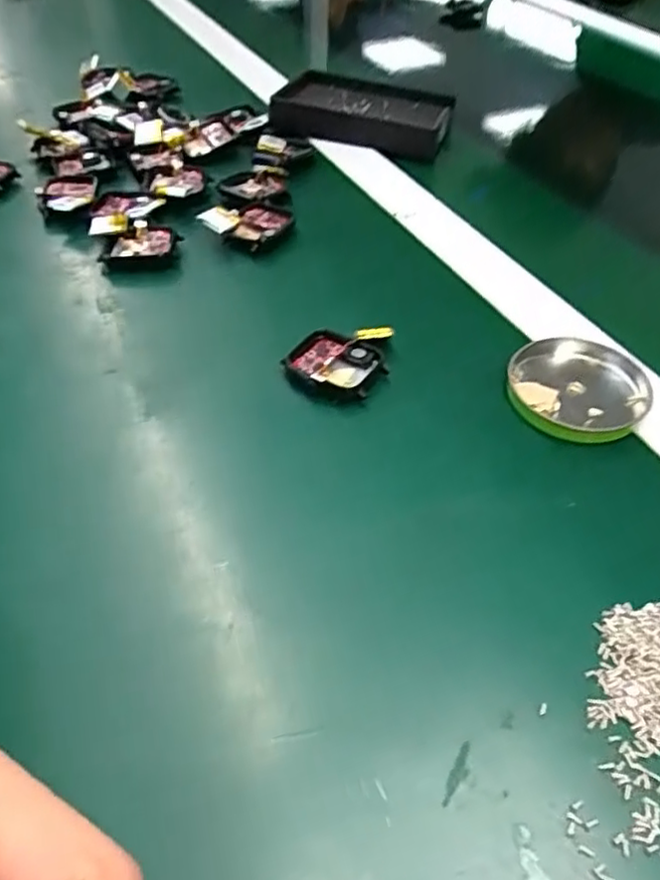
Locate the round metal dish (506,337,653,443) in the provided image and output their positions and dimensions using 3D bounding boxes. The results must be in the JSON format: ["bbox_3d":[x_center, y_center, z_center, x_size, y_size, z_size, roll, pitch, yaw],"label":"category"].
[{"bbox_3d":[0.122,-0.025,0.322,0.065,0.011,0.063,4,47,4],"label":"round metal dish"}]

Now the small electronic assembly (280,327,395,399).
[{"bbox_3d":[0.004,-0.038,0.328,0.051,0.014,0.040,1,47,1],"label":"small electronic assembly"}]

